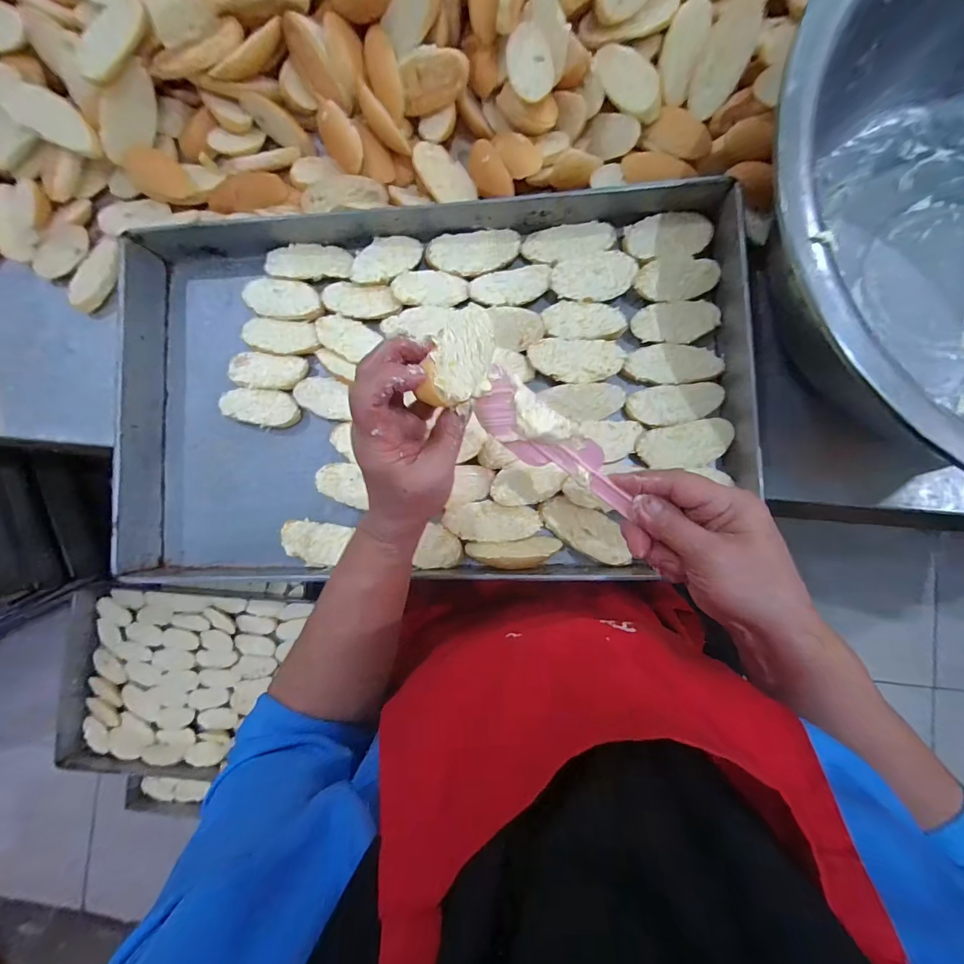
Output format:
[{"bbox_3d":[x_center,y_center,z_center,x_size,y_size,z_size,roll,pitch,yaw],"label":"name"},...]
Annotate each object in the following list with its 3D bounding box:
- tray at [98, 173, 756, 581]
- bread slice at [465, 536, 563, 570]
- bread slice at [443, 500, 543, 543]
[{"bbox_3d":[-0.061,-0.086,0.420,0.599,0.047,0.362,-2,87,5],"label":"tray"},{"bbox_3d":[0.030,0.068,0.395,0.092,0.035,0.012,-3,118,4],"label":"bread slice"},{"bbox_3d":[0.009,0.039,0.402,0.093,0.012,0.038,1,87,5],"label":"bread slice"}]

